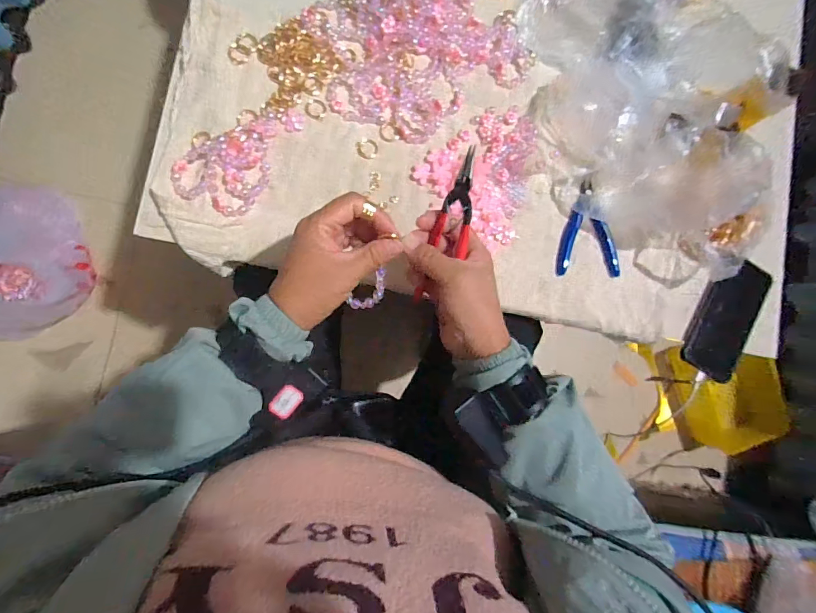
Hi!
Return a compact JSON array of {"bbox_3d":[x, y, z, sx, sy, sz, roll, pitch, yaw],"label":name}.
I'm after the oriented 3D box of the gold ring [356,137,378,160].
[{"bbox_3d":[-0.047,-0.181,0.474,0.024,0.004,0.023,1,85,-9],"label":"gold ring"}]

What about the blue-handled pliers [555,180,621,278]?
[{"bbox_3d":[0.221,-0.095,0.507,0.079,0.008,0.115,1,85,-9],"label":"blue-handled pliers"}]

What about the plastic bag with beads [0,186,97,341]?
[{"bbox_3d":[-0.725,-0.081,0.734,0.175,0.270,0.295,16,83,-8],"label":"plastic bag with beads"}]

